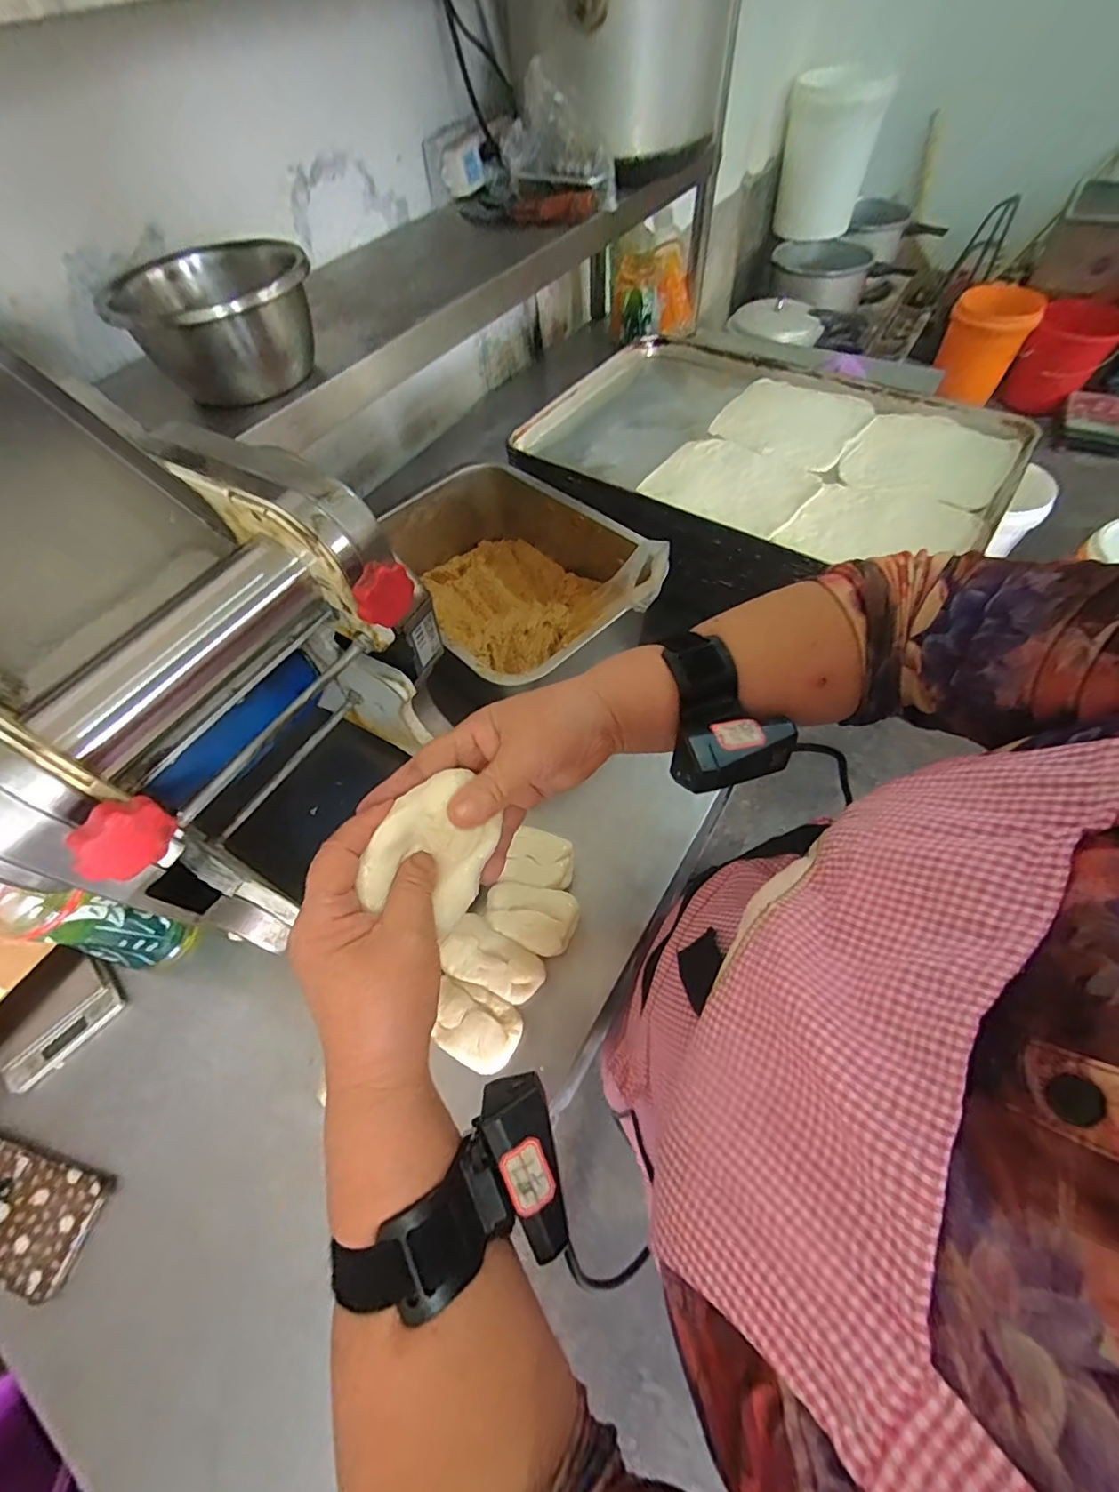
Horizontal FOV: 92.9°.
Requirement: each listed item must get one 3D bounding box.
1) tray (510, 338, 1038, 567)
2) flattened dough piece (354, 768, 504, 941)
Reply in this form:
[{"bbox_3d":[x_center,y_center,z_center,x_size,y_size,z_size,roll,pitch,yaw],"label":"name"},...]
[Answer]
[{"bbox_3d":[0.285,-0.420,0.746,0.586,0.051,0.412,32,64,22],"label":"tray"},{"bbox_3d":[-0.067,0.054,0.289,0.014,0.062,0.077,4,61,58],"label":"flattened dough piece"}]

